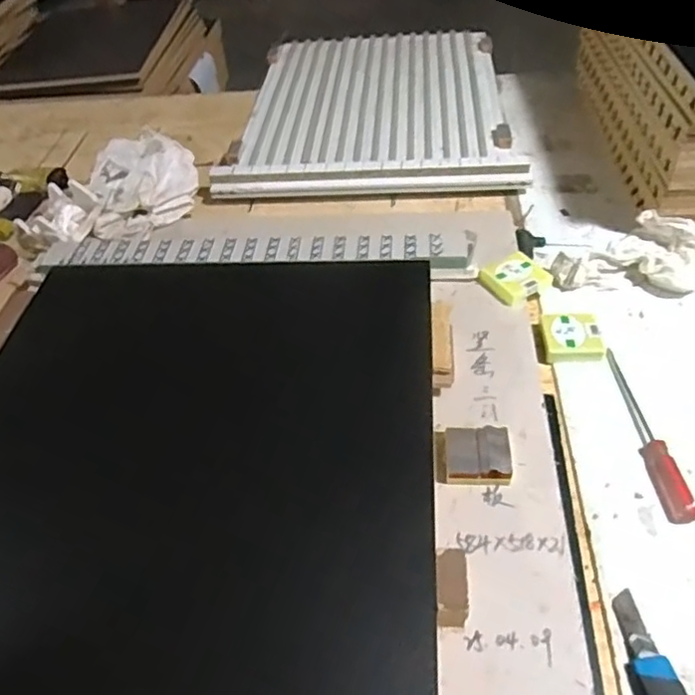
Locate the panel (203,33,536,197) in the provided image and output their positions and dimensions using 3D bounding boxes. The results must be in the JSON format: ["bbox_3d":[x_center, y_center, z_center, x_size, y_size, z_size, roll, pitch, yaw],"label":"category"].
[{"bbox_3d":[0.044,-0.478,1.166,0.495,0.031,0.624,-1,48,6],"label":"panel"}]

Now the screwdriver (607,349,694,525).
[{"bbox_3d":[0.315,0.084,0.640,0.026,0.022,0.208,-3,48,4],"label":"screwdriver"}]

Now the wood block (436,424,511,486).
[{"bbox_3d":[0.125,0.107,0.609,0.073,0.015,0.058,-1,48,6],"label":"wood block"}]

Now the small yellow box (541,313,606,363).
[{"bbox_3d":[0.271,-0.014,0.729,0.073,0.022,0.065,0,48,7],"label":"small yellow box"}]

